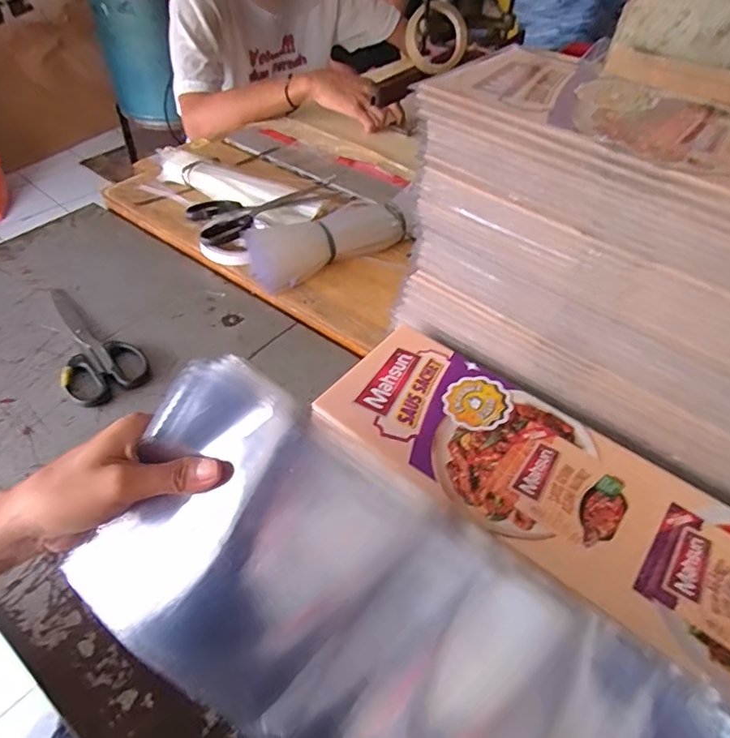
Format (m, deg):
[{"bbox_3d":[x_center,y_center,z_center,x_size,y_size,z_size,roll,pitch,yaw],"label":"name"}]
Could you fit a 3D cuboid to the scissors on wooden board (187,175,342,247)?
[{"bbox_3d":[-0.124,-0.217,0.663,0.207,0.025,0.101,-24,53,-22],"label":"scissors on wooden board"}]

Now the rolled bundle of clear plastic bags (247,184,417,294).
[{"bbox_3d":[-0.041,-0.156,0.602,0.198,0.054,0.080,-20,51,-19],"label":"rolled bundle of clear plastic bags"}]

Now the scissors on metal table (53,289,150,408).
[{"bbox_3d":[-0.288,-0.035,0.528,0.076,0.005,0.203,-24,53,-22],"label":"scissors on metal table"}]

